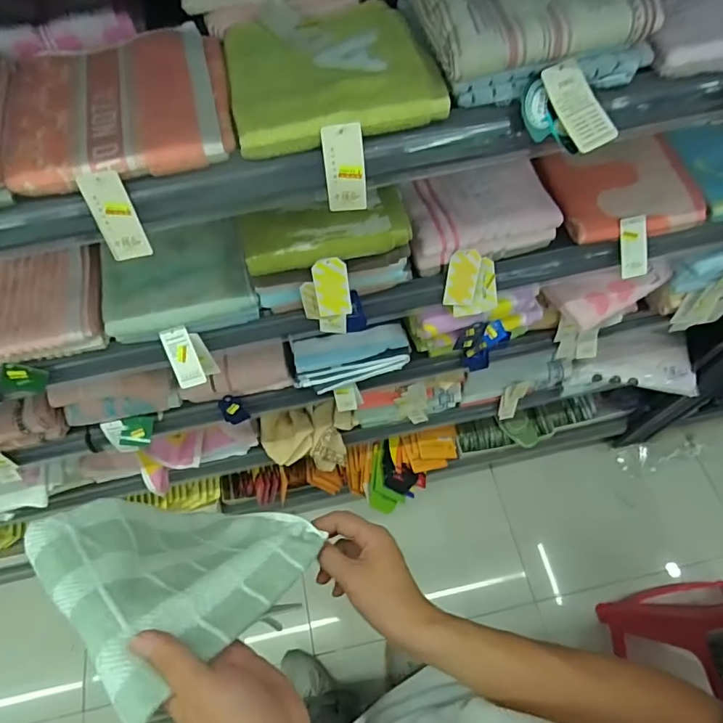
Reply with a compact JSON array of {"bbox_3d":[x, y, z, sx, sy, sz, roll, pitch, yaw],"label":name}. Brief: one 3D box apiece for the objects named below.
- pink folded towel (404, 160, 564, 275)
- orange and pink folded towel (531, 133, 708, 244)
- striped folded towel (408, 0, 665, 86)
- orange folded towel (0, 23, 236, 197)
[{"bbox_3d":[0.151,-0.188,0.644,0.185,0.069,0.109,-11,63,-2],"label":"pink folded towel"},{"bbox_3d":[0.365,-0.243,0.683,0.195,0.041,0.141,-11,63,-2],"label":"orange and pink folded towel"},{"bbox_3d":[0.148,-0.334,0.445,0.185,0.041,0.158,-13,63,-4],"label":"striped folded towel"},{"bbox_3d":[-0.222,-0.233,0.446,0.199,0.025,0.171,-16,63,-5],"label":"orange folded towel"}]

